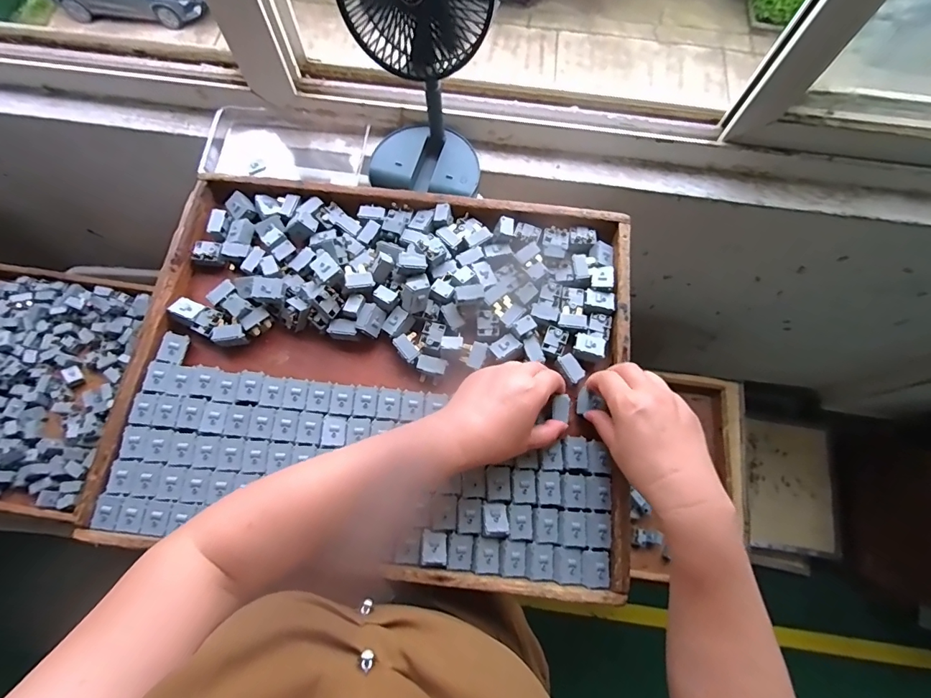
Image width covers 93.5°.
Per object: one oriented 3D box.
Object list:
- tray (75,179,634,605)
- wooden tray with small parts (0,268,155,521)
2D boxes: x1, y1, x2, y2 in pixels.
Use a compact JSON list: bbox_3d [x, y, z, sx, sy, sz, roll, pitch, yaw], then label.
[{"bbox_3d":[-0.086,0.014,0.456,0.498,0.050,0.393,7,73,2],"label":"tray"},{"bbox_3d":[-0.748,0.049,0.736,0.367,0.046,0.396,7,73,2],"label":"wooden tray with small parts"}]

